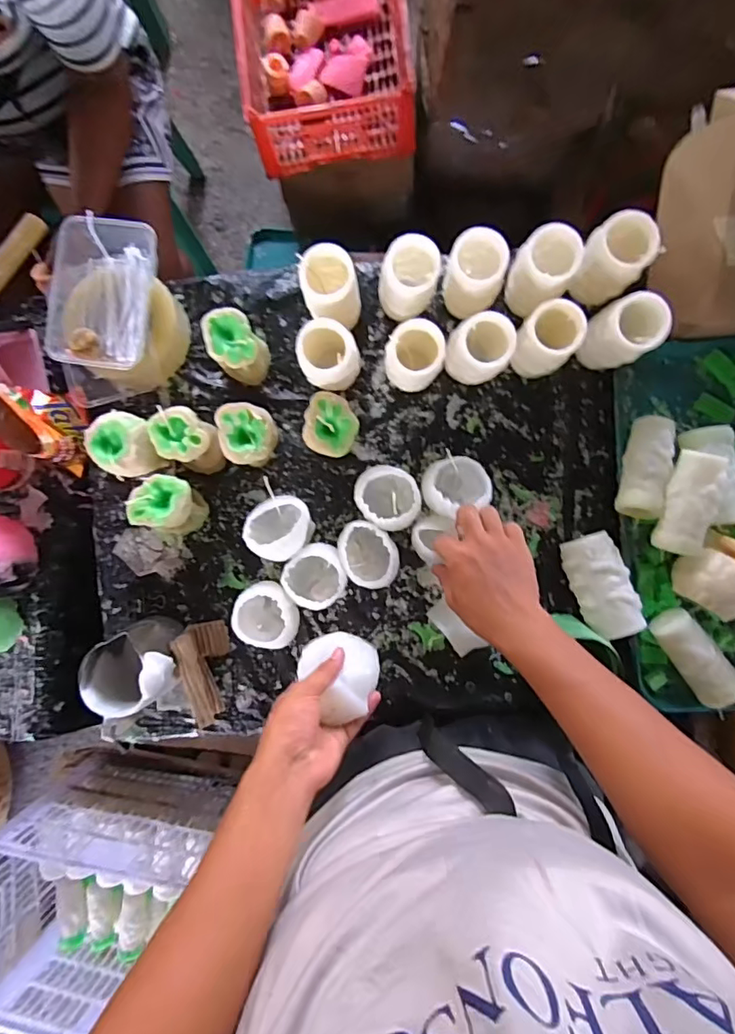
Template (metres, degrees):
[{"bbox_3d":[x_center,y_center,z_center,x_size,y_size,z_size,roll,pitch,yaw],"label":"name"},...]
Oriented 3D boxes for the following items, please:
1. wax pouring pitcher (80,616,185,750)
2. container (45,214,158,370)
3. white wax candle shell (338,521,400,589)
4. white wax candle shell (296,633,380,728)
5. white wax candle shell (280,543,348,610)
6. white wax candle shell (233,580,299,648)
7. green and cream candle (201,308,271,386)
[{"bbox_3d":[-0.269,0.179,0.618,0.107,0.113,0.095,-32,89,2],"label":"wax pouring pitcher"},{"bbox_3d":[-0.309,-0.256,0.605,0.110,0.033,0.161,11,91,2],"label":"container"},{"bbox_3d":[0.002,0.043,0.625,0.062,0.054,0.079,-33,89,2],"label":"white wax candle shell"},{"bbox_3d":[-0.028,0.158,0.539,0.077,0.067,0.067,45,92,1],"label":"white wax candle shell"},{"bbox_3d":[-0.059,0.069,0.631,0.069,0.063,0.071,0,90,2],"label":"white wax candle shell"},{"bbox_3d":[-0.117,0.115,0.631,0.075,0.064,0.074,0,90,2],"label":"white wax candle shell"},{"bbox_3d":[-0.153,-0.201,0.630,0.058,0.078,0.073,-42,89,2],"label":"green and cream candle"}]

